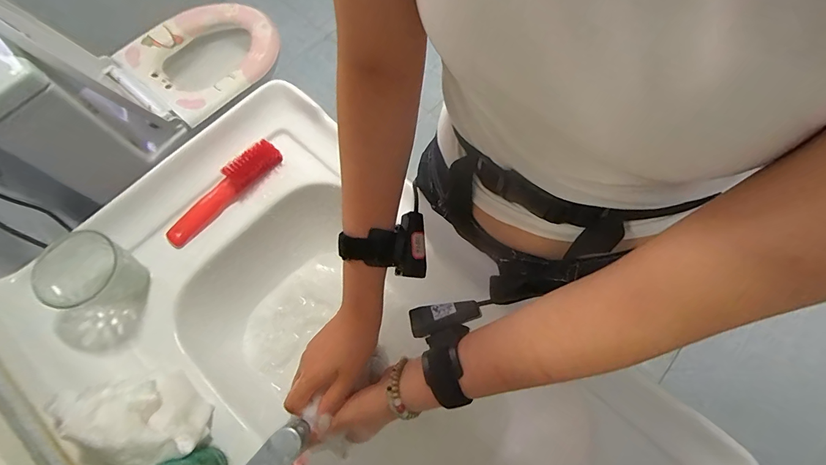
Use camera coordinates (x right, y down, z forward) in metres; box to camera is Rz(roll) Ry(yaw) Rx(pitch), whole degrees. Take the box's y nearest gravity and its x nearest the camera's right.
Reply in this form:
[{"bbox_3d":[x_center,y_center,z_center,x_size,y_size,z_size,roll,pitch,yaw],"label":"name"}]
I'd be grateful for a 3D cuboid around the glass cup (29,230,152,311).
[{"bbox_3d":[-0.387,0.051,0.474,0.087,0.082,0.077,-5,70,-3],"label":"glass cup"}]

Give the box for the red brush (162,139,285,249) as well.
[{"bbox_3d":[-0.271,-0.057,0.546,0.039,0.032,0.191,39,74,13],"label":"red brush"}]

